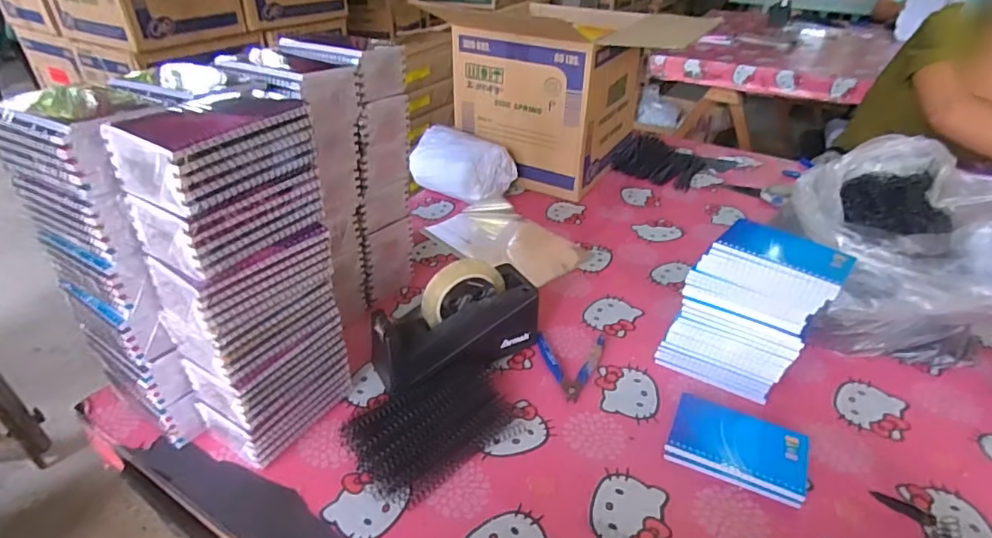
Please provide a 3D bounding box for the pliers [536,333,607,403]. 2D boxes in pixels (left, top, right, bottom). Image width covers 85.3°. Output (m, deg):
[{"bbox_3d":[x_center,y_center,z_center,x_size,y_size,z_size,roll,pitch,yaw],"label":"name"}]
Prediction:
[{"bbox_3d":[0.092,0.119,0.669,0.084,0.015,0.109,5,36,7],"label":"pliers"}]

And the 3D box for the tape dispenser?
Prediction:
[{"bbox_3d":[-0.044,0.067,0.649,0.199,0.123,0.088,-17,39,-22],"label":"tape dispenser"}]

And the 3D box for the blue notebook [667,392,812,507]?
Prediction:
[{"bbox_3d":[0.250,0.186,0.561,0.128,0.023,0.086,15,38,20],"label":"blue notebook"}]

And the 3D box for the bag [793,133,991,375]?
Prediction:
[{"bbox_3d":[0.520,-0.019,0.691,0.272,0.216,0.221,1,35,1],"label":"bag"}]

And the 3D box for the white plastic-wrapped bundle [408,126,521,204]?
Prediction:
[{"bbox_3d":[-0.071,-0.196,1.044,0.203,0.107,0.107,22,41,28],"label":"white plastic-wrapped bundle"}]

